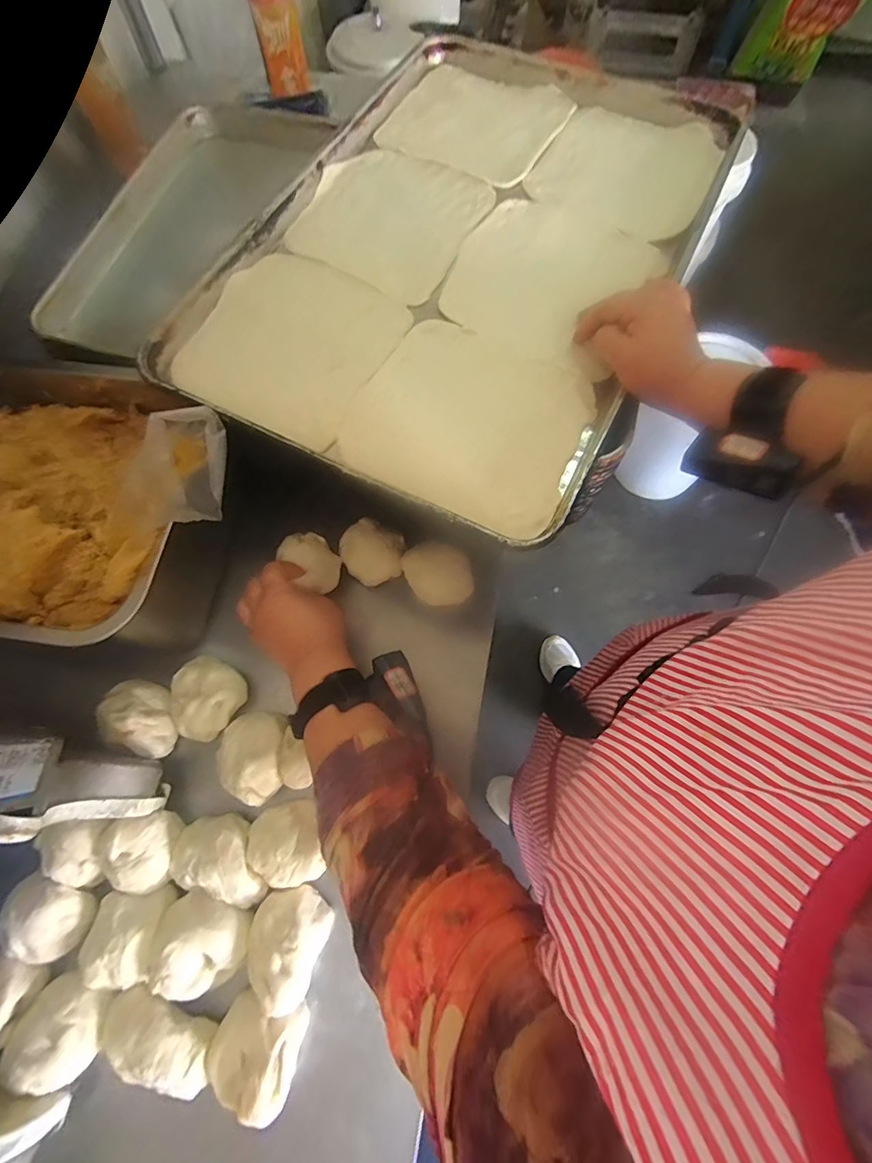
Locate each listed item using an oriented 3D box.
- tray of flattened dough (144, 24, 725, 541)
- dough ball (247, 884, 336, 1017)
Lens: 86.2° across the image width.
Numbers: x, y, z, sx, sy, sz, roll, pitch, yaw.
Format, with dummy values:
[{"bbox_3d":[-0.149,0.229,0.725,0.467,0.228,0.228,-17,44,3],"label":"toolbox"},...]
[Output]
[{"bbox_3d":[0.041,-0.351,0.471,0.390,0.033,0.596,26,74,8],"label":"tray of flattened dough"},{"bbox_3d":[-0.127,0.302,0.389,0.063,0.040,0.078,21,72,8],"label":"dough ball"}]

